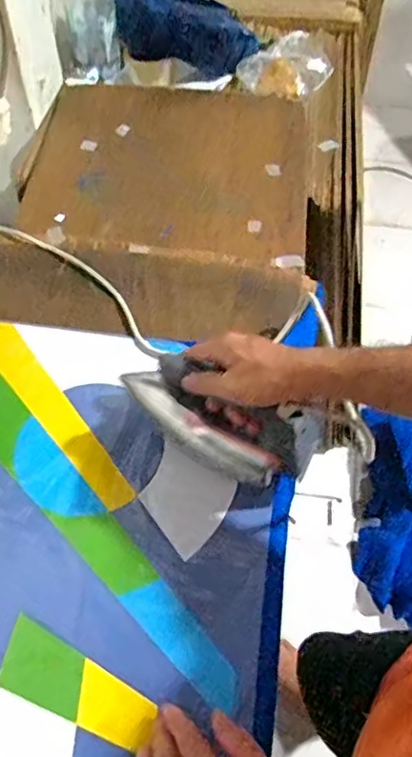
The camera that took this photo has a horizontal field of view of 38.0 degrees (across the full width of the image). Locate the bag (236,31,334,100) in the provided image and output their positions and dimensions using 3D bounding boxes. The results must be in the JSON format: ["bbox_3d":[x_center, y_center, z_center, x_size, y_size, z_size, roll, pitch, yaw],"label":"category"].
[{"bbox_3d":[0.148,-0.587,1.129,0.169,0.085,0.080,2,54,2],"label":"bag"}]

